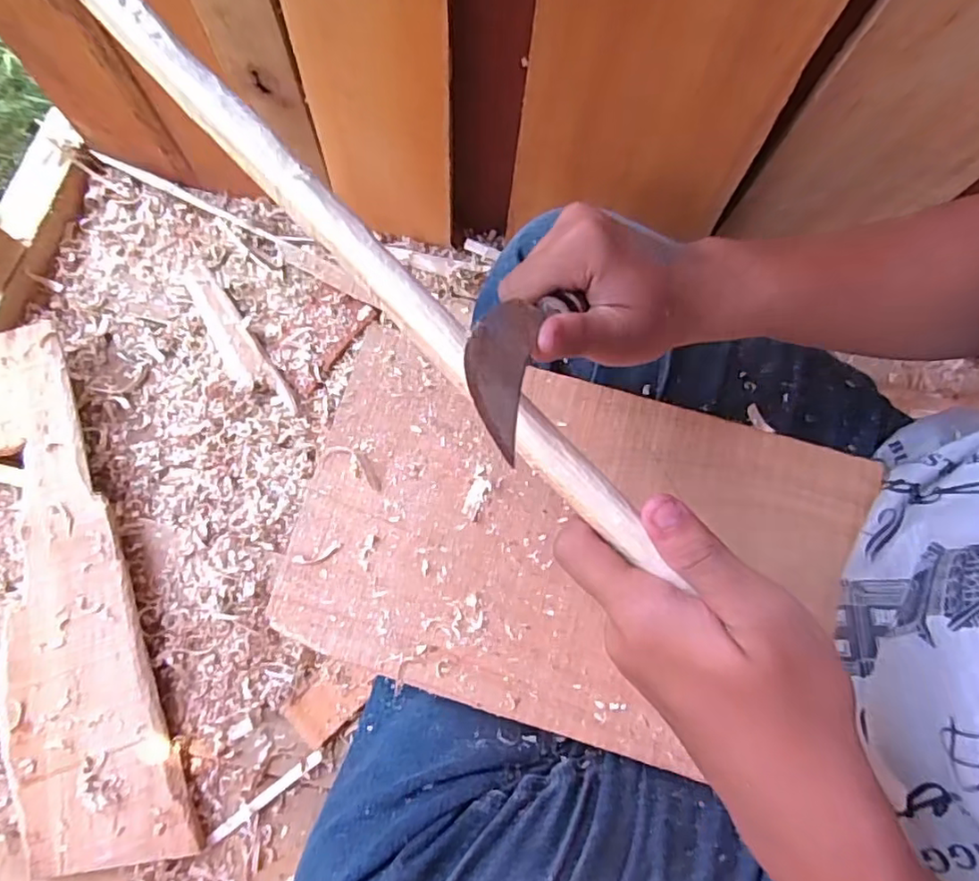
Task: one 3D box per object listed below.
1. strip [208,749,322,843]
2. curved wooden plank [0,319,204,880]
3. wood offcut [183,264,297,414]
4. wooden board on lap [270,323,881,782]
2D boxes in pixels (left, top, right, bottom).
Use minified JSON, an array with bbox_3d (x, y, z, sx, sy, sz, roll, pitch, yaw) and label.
[{"bbox_3d":[-0.183,0.292,0.496,0.106,0.006,0.010,-36,80,-9],"label":"strip"},{"bbox_3d":[-0.361,0.131,0.505,0.113,0.031,0.435,-20,78,-6],"label":"curved wooden plank"},{"bbox_3d":[-0.245,-0.098,0.580,0.037,0.019,0.178,-34,80,-9],"label":"wood offcut"},{"bbox_3d":[0.049,0.060,0.355,0.313,0.008,0.200,14,77,2],"label":"wooden board on lap"}]

